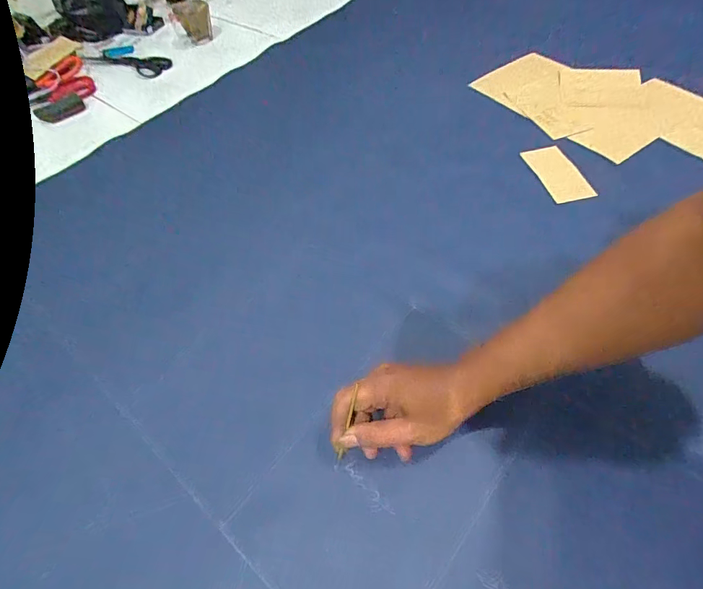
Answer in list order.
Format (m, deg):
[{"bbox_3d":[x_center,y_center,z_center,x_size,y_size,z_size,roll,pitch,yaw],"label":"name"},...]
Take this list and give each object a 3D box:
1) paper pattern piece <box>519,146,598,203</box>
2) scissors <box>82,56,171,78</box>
[{"bbox_3d":[0.306,-0.180,0.600,0.057,0.007,0.117,-17,55,0],"label":"paper pattern piece"},{"bbox_3d":[-0.495,-0.522,0.901,0.227,0.013,0.083,21,59,20],"label":"scissors"}]

